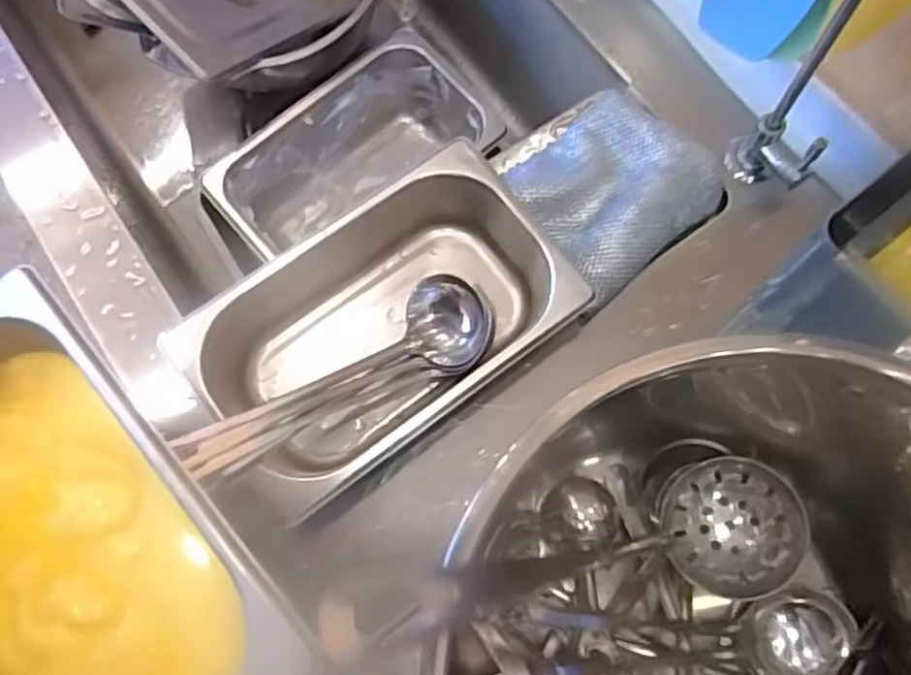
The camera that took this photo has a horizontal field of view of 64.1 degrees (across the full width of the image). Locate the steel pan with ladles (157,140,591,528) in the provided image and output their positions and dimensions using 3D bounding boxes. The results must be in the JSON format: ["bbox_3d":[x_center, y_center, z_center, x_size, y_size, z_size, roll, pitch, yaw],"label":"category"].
[{"bbox_3d":[-0.056,-0.003,0.531,0.268,0.083,0.157,-36,76,-10],"label":"steel pan with ladles"}]

